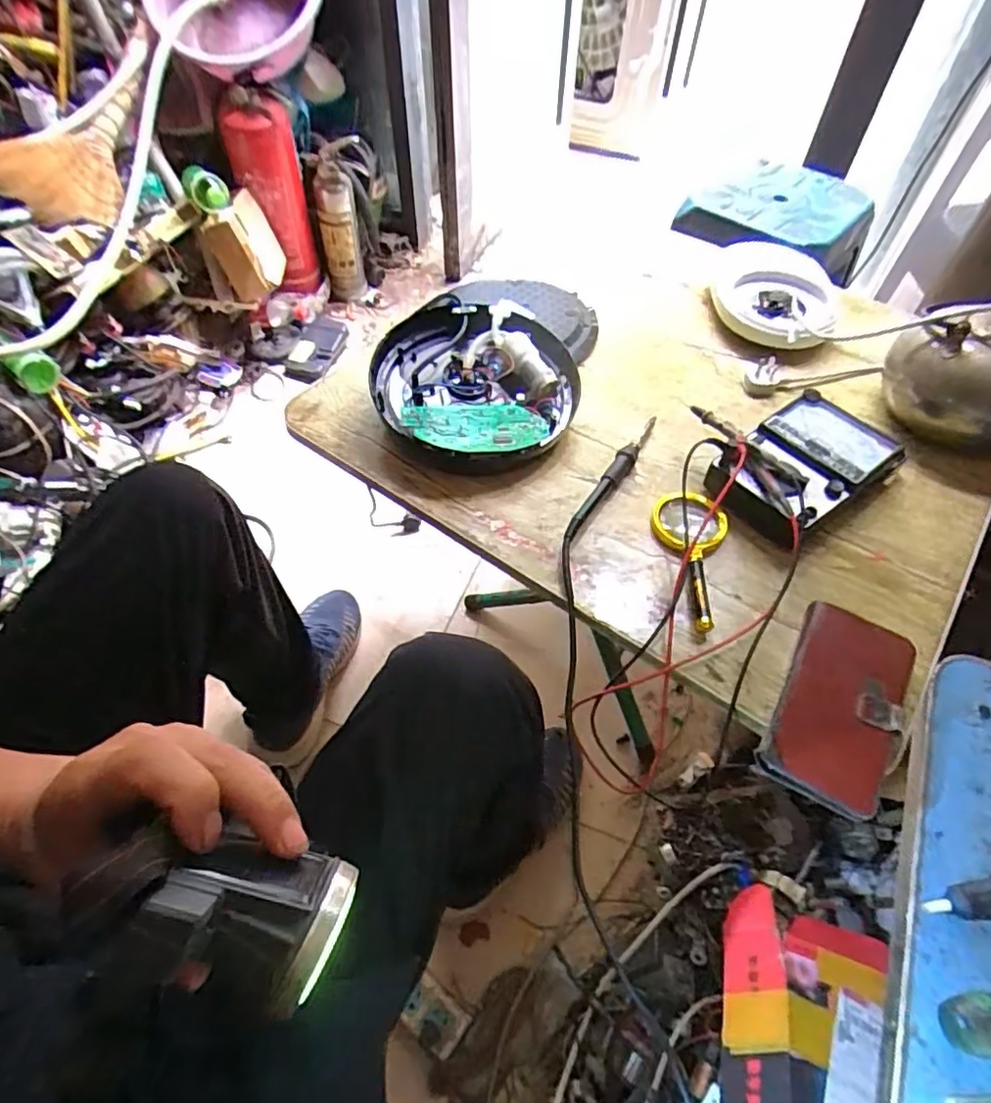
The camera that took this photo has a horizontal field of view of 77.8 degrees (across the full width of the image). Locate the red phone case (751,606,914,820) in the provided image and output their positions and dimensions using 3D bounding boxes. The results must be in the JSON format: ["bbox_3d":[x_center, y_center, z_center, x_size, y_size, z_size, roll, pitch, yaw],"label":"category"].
[{"bbox_3d":[0.266,0.116,0.473,0.081,0.023,0.164,28,60,18],"label":"red phone case"}]

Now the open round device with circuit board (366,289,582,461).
[{"bbox_3d":[-0.021,-0.184,0.670,0.213,0.067,0.235,-4,55,-3],"label":"open round device with circuit board"}]

